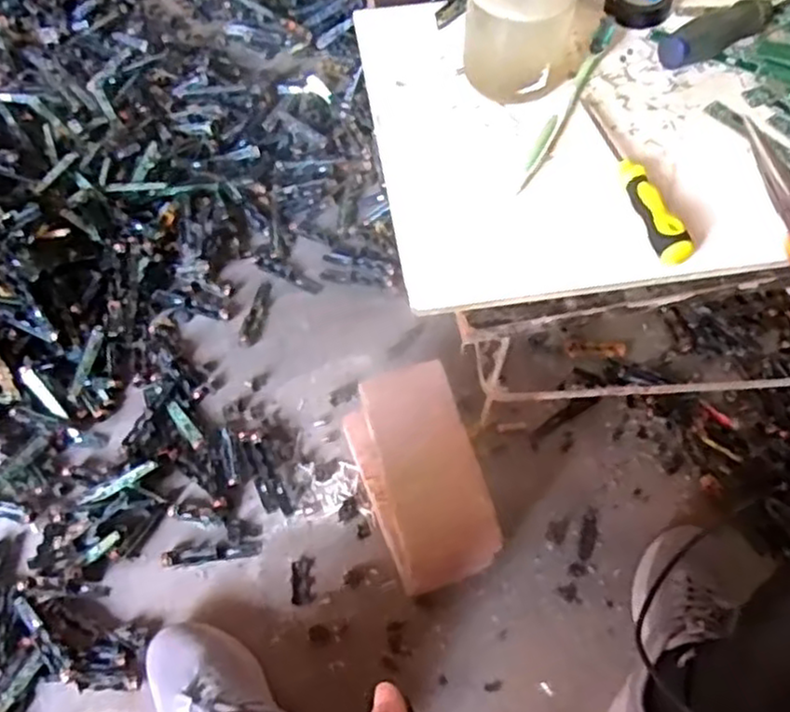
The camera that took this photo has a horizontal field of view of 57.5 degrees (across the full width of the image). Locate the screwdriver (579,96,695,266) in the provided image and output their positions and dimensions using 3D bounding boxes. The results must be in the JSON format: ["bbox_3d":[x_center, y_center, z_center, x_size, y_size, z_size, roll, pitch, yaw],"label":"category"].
[{"bbox_3d":[0.164,-0.131,0.501,0.018,0.018,0.161,-12,61,-8],"label":"screwdriver"}]

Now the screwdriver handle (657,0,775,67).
[{"bbox_3d":[0.251,-0.253,0.556,0.106,0.028,0.026,-29,64,-17],"label":"screwdriver handle"}]

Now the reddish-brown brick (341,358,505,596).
[{"bbox_3d":[0.030,0.144,0.848,0.125,0.102,0.241,-17,61,-10],"label":"reddish-brown brick"}]

